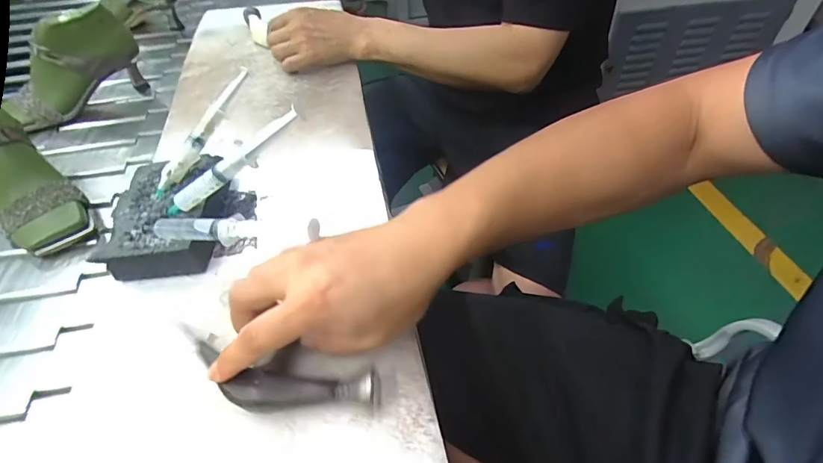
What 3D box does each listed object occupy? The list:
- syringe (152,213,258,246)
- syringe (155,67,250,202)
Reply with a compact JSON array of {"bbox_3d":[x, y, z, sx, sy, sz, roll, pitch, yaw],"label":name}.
[{"bbox_3d":[-0.168,-0.003,0.348,0.113,0.012,0.024,0,45,24],"label":"syringe"},{"bbox_3d":[-0.201,-0.100,0.421,0.014,0.014,0.151,20,74,21],"label":"syringe"}]

